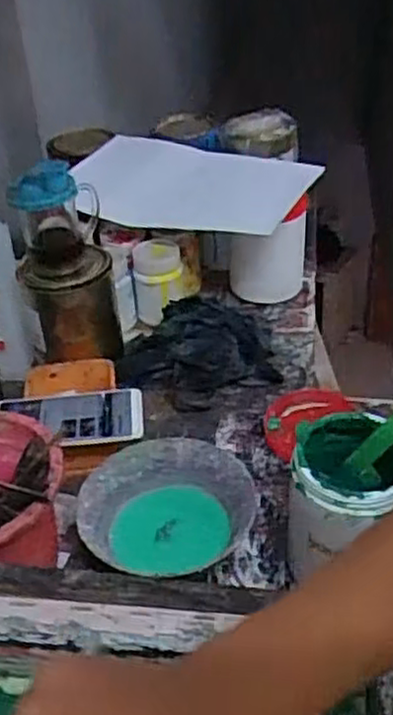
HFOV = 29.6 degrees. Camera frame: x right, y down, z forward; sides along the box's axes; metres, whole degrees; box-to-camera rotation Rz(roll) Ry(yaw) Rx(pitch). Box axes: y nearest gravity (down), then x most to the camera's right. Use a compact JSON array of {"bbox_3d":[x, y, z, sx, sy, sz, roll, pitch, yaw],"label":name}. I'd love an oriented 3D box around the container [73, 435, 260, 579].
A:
[{"bbox_3d":[-0.025,0.148,0.687,0.164,0.056,0.145,-14,38,-13],"label":"container"}]

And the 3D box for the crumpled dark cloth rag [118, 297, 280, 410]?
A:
[{"bbox_3d":[0.001,-0.014,0.884,0.189,0.052,0.148,-5,37,-1],"label":"crumpled dark cloth rag"}]

